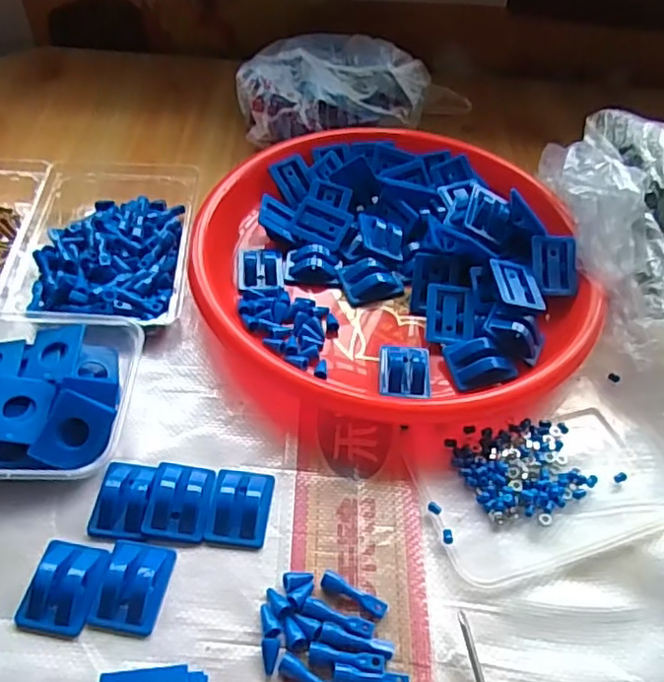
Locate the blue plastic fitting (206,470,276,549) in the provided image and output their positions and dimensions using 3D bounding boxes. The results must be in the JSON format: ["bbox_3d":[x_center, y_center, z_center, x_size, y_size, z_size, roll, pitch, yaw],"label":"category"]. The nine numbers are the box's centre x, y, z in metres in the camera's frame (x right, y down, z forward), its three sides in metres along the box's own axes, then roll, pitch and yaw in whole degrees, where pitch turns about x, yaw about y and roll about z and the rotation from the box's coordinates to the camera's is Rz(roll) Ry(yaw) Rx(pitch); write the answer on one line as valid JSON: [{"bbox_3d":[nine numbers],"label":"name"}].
[{"bbox_3d":[-0.052,0.093,0.362,0.033,0.016,0.045,6,50,0],"label":"blue plastic fitting"}]

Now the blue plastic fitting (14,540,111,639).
[{"bbox_3d":[-0.139,0.125,0.327,0.036,0.013,0.045,10,50,3],"label":"blue plastic fitting"}]

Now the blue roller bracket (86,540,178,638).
[{"bbox_3d":[-0.104,0.125,0.330,0.033,0.014,0.046,9,50,3],"label":"blue roller bracket"}]

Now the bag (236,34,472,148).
[{"bbox_3d":[0.025,-0.244,0.609,0.235,0.056,0.109,-12,52,-14],"label":"bag"}]

